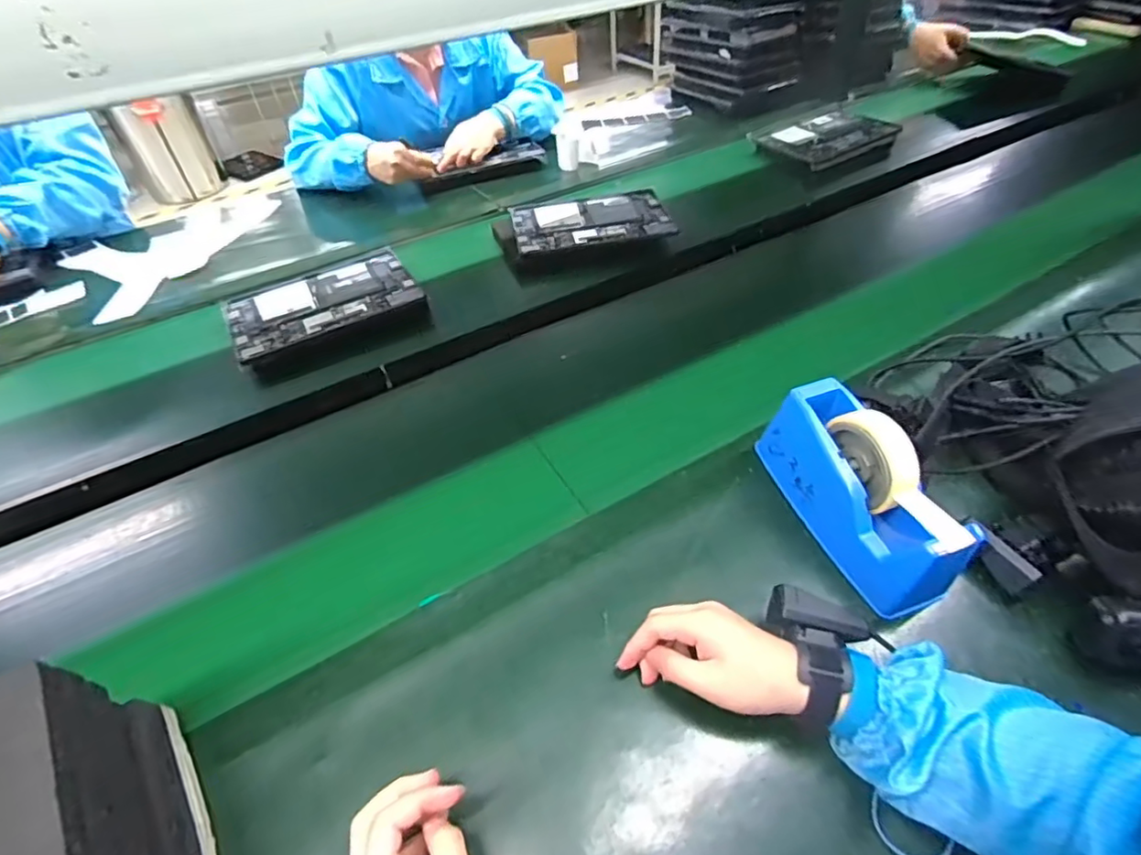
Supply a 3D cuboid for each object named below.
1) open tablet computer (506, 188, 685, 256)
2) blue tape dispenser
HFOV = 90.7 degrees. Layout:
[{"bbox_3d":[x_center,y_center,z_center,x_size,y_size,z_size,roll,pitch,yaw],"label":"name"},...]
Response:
[{"bbox_3d":[0.033,-0.347,0.939,0.252,0.011,0.163,-8,46,-4],"label":"open tablet computer"},{"bbox_3d":[0.258,0.055,0.504,0.068,0.109,0.200,-17,48,-12],"label":"blue tape dispenser"}]

